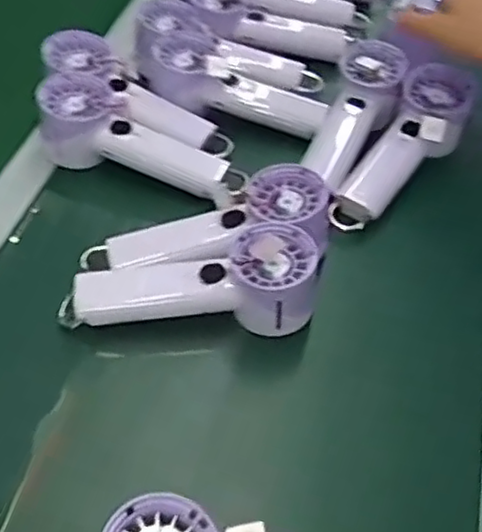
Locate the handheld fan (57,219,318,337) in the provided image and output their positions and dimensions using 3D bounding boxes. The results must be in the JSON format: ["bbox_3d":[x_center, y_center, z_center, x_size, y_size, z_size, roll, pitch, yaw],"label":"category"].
[{"bbox_3d":[-0.037,0.007,0.513,0.185,0.051,0.065,1,50,-1],"label":"handheld fan"}]

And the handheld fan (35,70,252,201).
[{"bbox_3d":[-0.094,-0.108,0.617,0.199,0.067,0.077,25,52,1],"label":"handheld fan"}]

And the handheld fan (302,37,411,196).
[{"bbox_3d":[0.110,-0.149,0.659,0.067,0.040,0.162,23,79,17],"label":"handheld fan"}]

